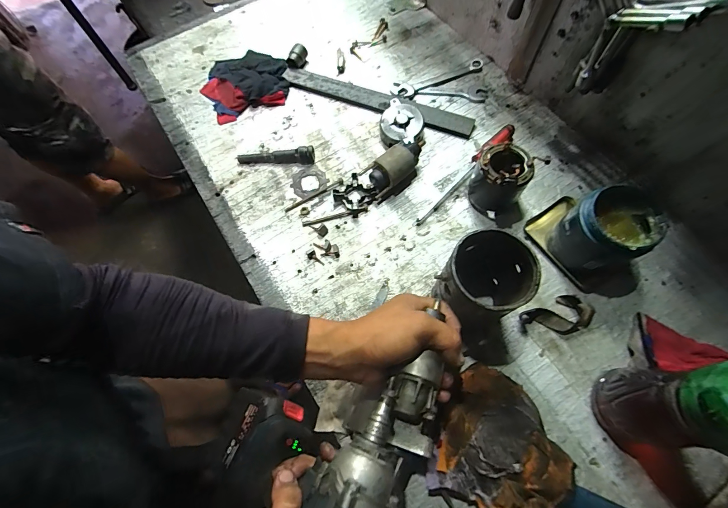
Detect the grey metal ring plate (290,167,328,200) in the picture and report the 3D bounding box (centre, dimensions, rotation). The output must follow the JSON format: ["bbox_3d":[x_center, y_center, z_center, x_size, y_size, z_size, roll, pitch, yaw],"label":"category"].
[{"bbox_3d":[-0.088,-0.115,0.549,0.056,0.004,0.053,-1,68,2],"label":"grey metal ring plate"}]

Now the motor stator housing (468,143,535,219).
[{"bbox_3d":[0.191,-0.101,0.485,0.067,0.094,0.067,-1,68,2],"label":"motor stator housing"}]

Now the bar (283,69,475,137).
[{"bbox_3d":[0.022,-0.274,0.603,0.352,0.016,0.040,19,70,9],"label":"bar"}]

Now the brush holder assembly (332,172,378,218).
[{"bbox_3d":[-0.015,-0.090,0.526,0.057,0.018,0.055,41,75,16],"label":"brush holder assembly"}]

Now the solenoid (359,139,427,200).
[{"bbox_3d":[0.050,-0.136,0.526,0.107,0.050,0.052,-37,72,-12],"label":"solenoid"}]

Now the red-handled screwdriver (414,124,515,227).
[{"bbox_3d":[0.160,-0.128,0.537,0.236,0.019,0.024,-41,73,-13],"label":"red-handled screwdriver"}]

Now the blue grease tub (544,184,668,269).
[{"bbox_3d":[0.308,-0.023,0.443,0.087,0.103,0.082,-1,68,2],"label":"blue grease tub"}]

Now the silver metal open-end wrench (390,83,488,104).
[{"bbox_3d":[0.134,-0.292,0.608,0.165,0.011,0.039,2,68,3],"label":"silver metal open-end wrench"}]

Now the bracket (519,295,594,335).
[{"bbox_3d":[0.253,0.083,0.443,0.086,0.022,0.046,-19,69,-5],"label":"bracket"}]

